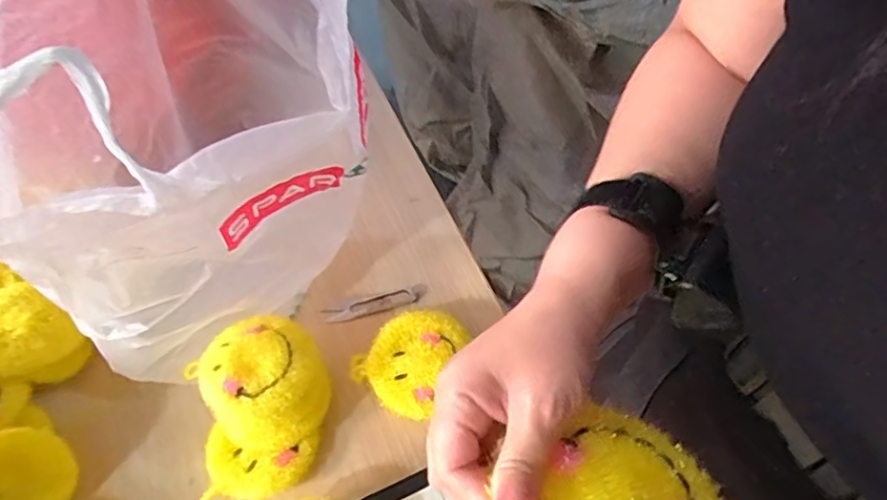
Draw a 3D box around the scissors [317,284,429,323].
[{"bbox_3d":[-0.082,0.066,0.705,0.123,0.007,0.022,-14,58,-6],"label":"scissors"}]

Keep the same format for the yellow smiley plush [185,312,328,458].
[{"bbox_3d":[-0.183,0.129,0.590,0.117,0.063,0.129,-39,64,-20],"label":"yellow smiley plush"}]

